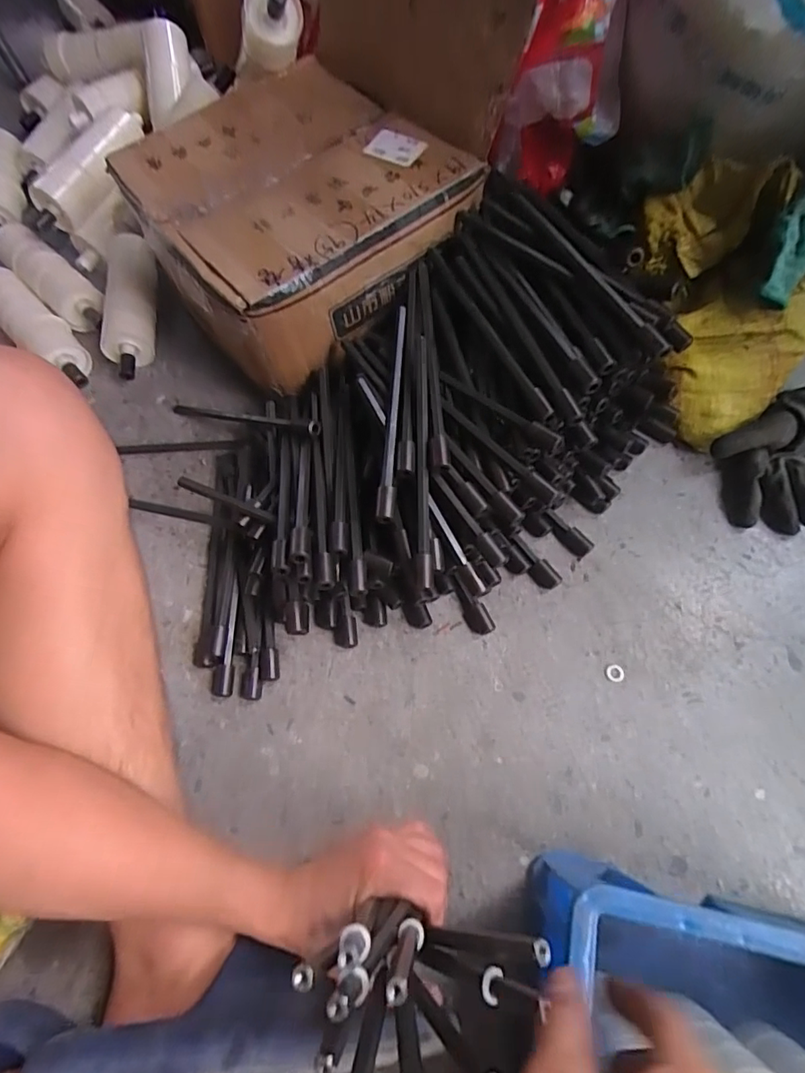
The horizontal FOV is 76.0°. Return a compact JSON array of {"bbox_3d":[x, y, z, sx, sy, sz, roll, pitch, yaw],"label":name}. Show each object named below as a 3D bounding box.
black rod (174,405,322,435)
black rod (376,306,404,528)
[{"bbox_3d":[-0.182,-0.133,0.579,0.235,0.013,0.011,14,66,33],"label":"black rod"},{"bbox_3d":[-0.010,-0.123,0.487,0.014,0.017,0.235,1,67,3],"label":"black rod"}]

